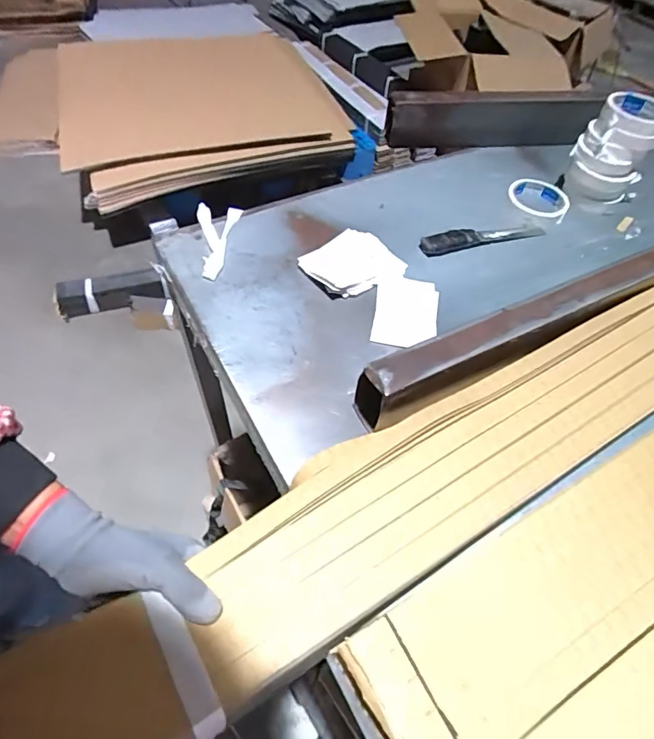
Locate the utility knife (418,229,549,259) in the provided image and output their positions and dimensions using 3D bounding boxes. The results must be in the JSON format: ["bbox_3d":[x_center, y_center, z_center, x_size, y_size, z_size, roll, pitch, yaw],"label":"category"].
[{"bbox_3d":[0.230,-0.194,0.696,0.193,0.016,0.032,-11,56,-12],"label":"utility knife"}]

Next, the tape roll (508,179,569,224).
[{"bbox_3d":[0.347,-0.279,0.781,0.097,0.020,0.099,2,54,-3],"label":"tape roll"}]

